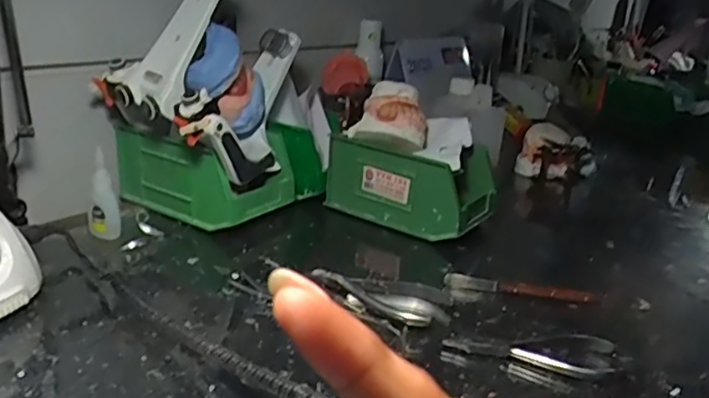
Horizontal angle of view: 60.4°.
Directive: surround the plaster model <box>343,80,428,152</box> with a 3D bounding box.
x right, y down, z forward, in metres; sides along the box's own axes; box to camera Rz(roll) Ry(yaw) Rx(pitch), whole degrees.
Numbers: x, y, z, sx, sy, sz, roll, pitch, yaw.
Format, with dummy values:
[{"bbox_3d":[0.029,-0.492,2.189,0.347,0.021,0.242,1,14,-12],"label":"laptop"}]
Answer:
[{"bbox_3d":[0.043,-0.088,0.651,0.079,0.061,0.066,17,23,29],"label":"plaster model"}]

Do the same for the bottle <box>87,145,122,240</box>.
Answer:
[{"bbox_3d":[-0.233,-0.002,0.564,0.026,0.082,0.019,-5,22,-27],"label":"bottle"}]

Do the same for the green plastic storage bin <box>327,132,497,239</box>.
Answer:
[{"bbox_3d":[0.066,-0.017,0.675,0.168,0.084,0.100,18,23,32],"label":"green plastic storage bin"}]

